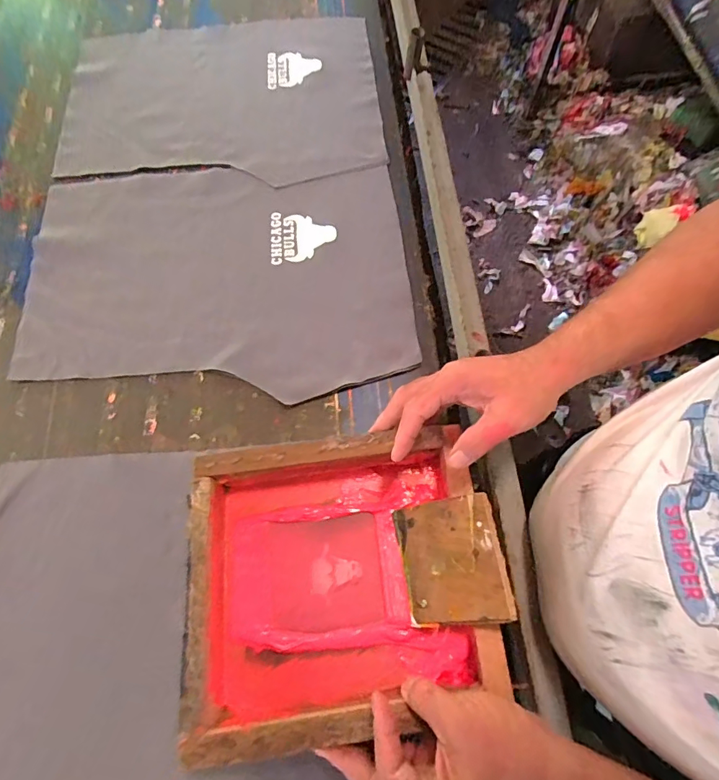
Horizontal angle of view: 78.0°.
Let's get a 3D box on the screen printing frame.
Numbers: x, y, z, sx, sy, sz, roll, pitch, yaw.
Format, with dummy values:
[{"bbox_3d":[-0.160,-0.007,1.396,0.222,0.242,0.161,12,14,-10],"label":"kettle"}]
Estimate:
[{"bbox_3d":[-0.017,0.159,0.405,0.259,0.055,0.236,-7,69,-1],"label":"screen printing frame"}]

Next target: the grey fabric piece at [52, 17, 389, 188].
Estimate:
[{"bbox_3d":[-0.210,-0.450,0.673,0.466,0.013,0.337,-2,69,1],"label":"grey fabric piece"}]

